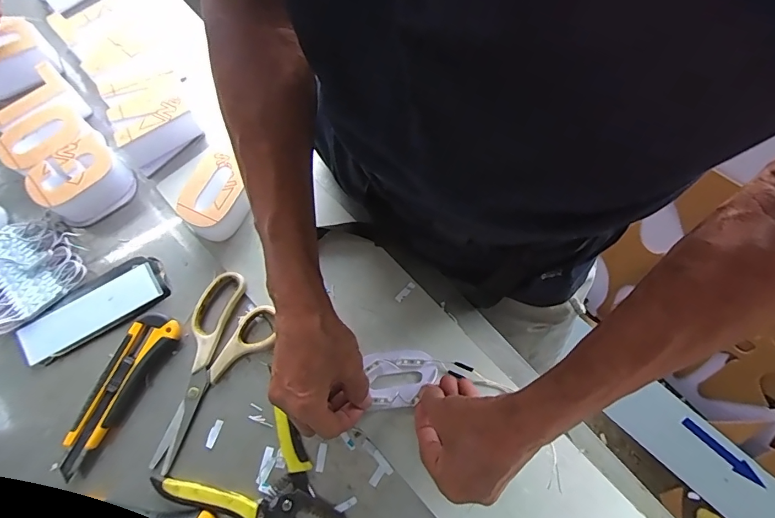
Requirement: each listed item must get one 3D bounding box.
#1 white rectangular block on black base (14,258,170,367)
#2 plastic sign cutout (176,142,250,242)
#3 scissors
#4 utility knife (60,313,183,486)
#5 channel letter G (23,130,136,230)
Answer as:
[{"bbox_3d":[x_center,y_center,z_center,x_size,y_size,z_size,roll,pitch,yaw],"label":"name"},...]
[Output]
[{"bbox_3d":[-0.294,0.050,0.436,0.140,0.012,0.054,-30,76,-10],"label":"white rectangular block on black base"},{"bbox_3d":[-0.176,-0.065,0.455,0.054,0.048,0.085,17,73,4],"label":"plastic sign cutout"},{"bbox_3d":[-0.183,0.104,0.420,0.083,0.014,0.180,32,75,9],"label":"scissors"},{"bbox_3d":[-0.255,0.124,0.408,0.040,0.019,0.152,27,74,7],"label":"utility knife"},{"bbox_3d":[-0.320,-0.081,0.458,0.062,0.046,0.085,37,76,10],"label":"channel letter G"}]

